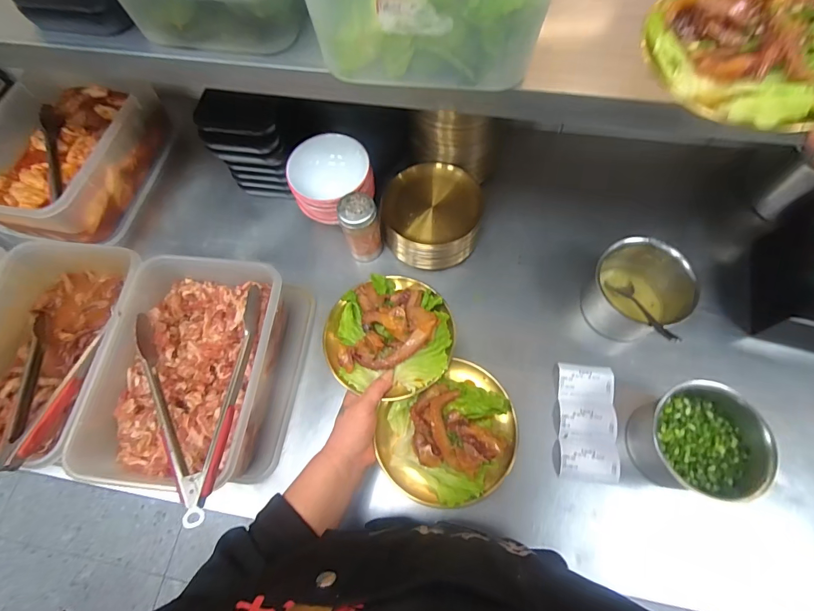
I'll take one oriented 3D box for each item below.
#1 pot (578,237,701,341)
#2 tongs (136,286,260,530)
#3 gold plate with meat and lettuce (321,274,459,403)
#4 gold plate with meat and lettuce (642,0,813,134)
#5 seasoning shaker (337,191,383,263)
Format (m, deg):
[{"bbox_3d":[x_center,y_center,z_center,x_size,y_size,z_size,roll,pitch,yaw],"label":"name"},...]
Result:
[{"bbox_3d":[0.336,-0.023,0.589,0.137,0.126,0.120,39,74,17],"label":"pot"},{"bbox_3d":[-0.293,0.109,0.525,0.177,0.071,0.296,1,67,3],"label":"tongs"},{"bbox_3d":[-0.022,0.033,0.506,0.159,0.035,0.151,-1,67,2],"label":"gold plate with meat and lettuce"},{"bbox_3d":[0.265,-0.197,0.299,0.138,0.033,0.157,-40,71,-13],"label":"gold plate with meat and lettuce"},{"bbox_3d":[-0.076,-0.125,0.658,0.062,0.121,0.051,-14,67,-3],"label":"seasoning shaker"}]

